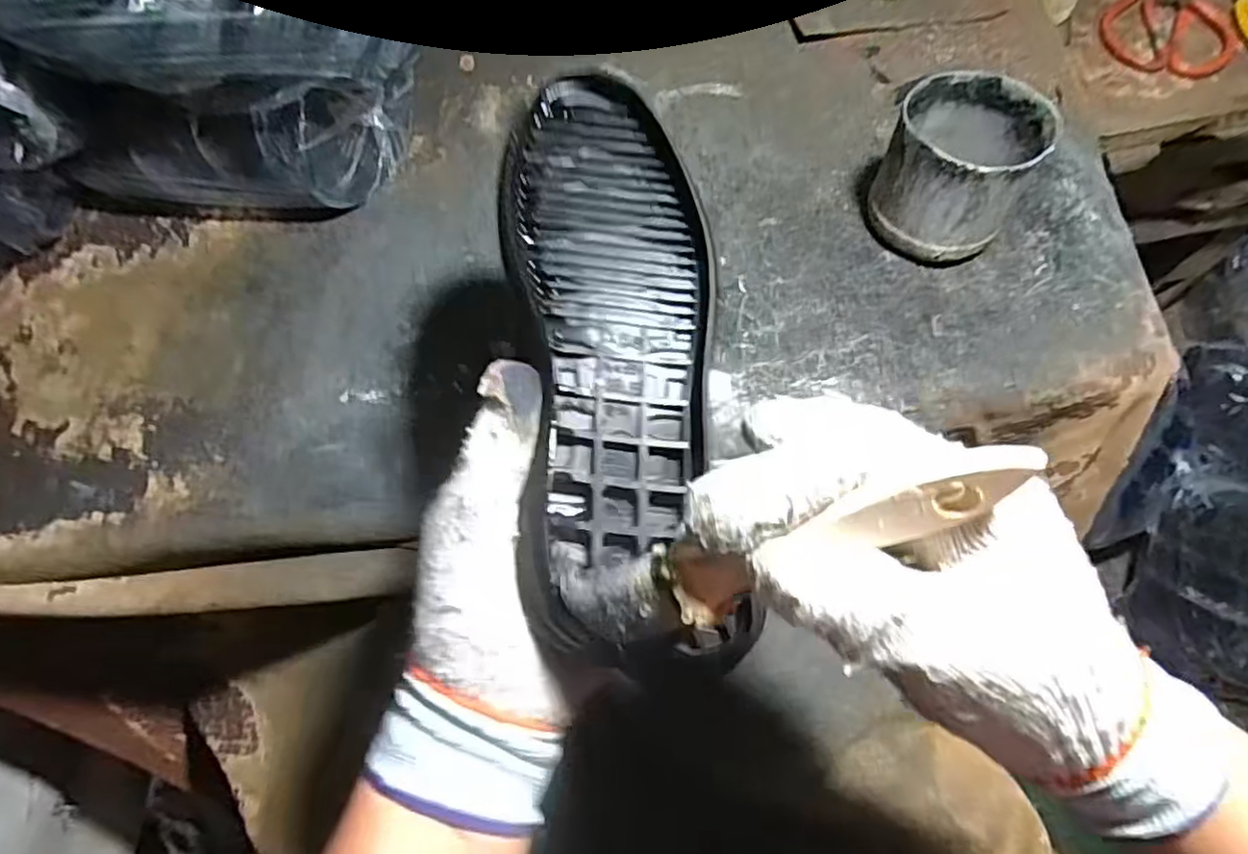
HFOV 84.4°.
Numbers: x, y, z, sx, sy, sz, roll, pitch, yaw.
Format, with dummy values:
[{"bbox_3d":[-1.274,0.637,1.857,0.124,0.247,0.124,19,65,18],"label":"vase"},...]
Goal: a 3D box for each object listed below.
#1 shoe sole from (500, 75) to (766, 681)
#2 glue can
[{"bbox_3d":[-0.002,-0.037,0.301,0.087,0.024,0.270,-5,71,0],"label":"shoe sole"},{"bbox_3d":[0.222,-0.173,0.467,0.085,0.085,0.093,-1,64,3],"label":"glue can"}]

